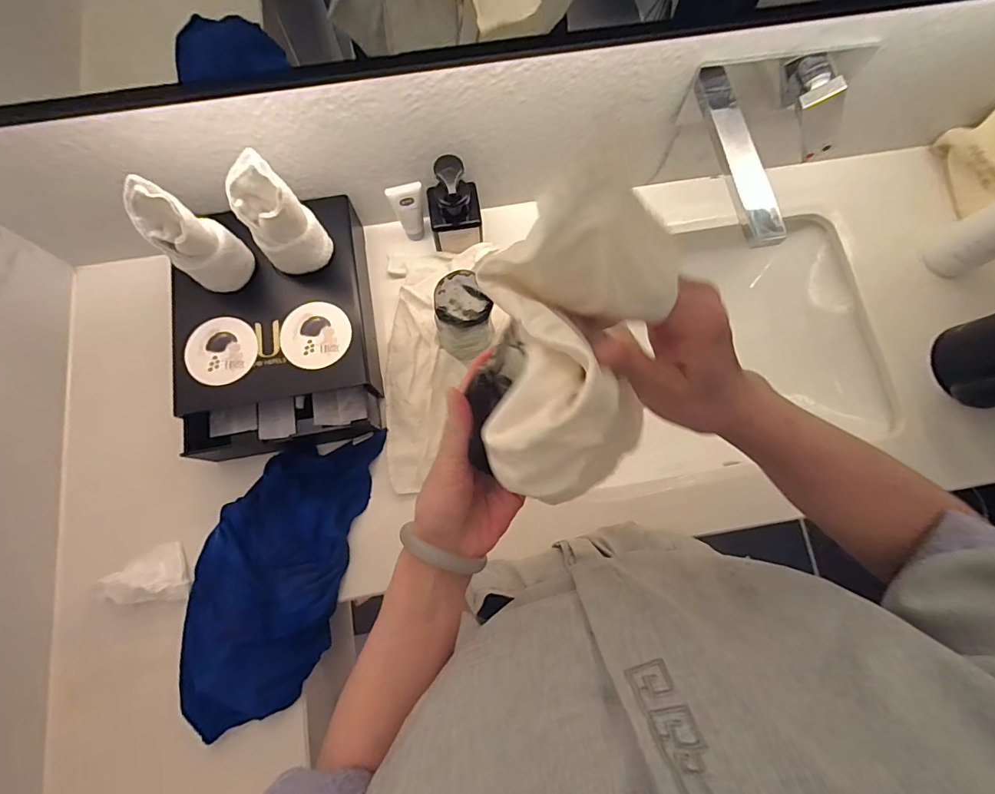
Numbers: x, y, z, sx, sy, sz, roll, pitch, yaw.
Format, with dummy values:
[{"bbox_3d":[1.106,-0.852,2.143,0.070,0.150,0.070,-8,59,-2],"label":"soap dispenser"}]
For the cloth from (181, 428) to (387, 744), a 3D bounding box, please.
[{"bbox_3d":[-0.268,0.203,0.527,0.167,0.031,0.335,12,77,2],"label":"cloth"}]

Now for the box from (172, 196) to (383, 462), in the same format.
[{"bbox_3d":[-0.278,-0.091,0.567,0.225,0.077,0.305,-10,77,-3],"label":"box"}]

